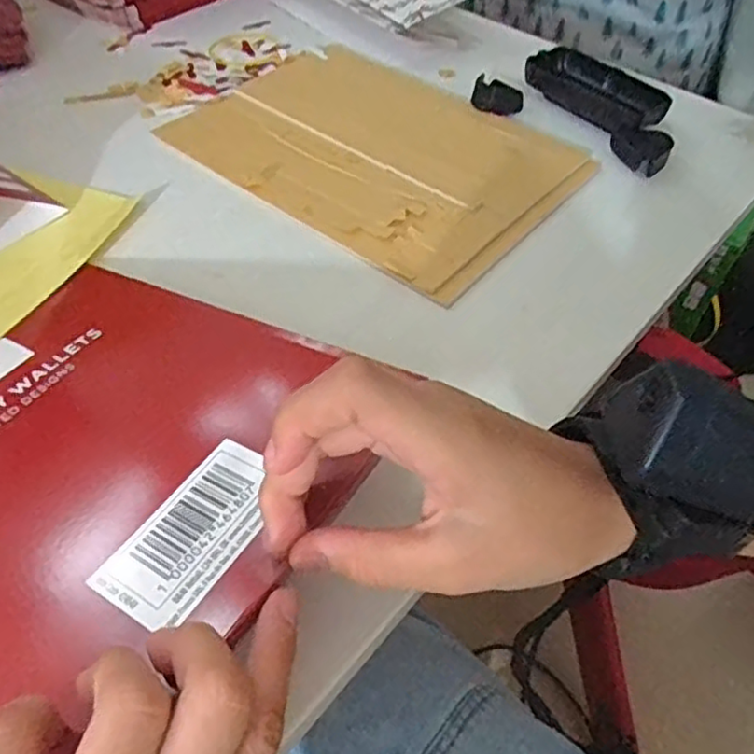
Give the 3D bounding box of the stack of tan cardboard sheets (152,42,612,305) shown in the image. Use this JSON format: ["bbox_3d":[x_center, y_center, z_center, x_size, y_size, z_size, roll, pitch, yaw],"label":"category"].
[{"bbox_3d":[0.001,-0.163,0.458,0.259,0.011,0.195,34,55,23],"label":"stack of tan cardboard sheets"}]

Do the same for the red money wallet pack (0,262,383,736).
[{"bbox_3d":[-0.120,0.030,0.257,0.216,0.008,0.192,21,52,28],"label":"red money wallet pack"}]

